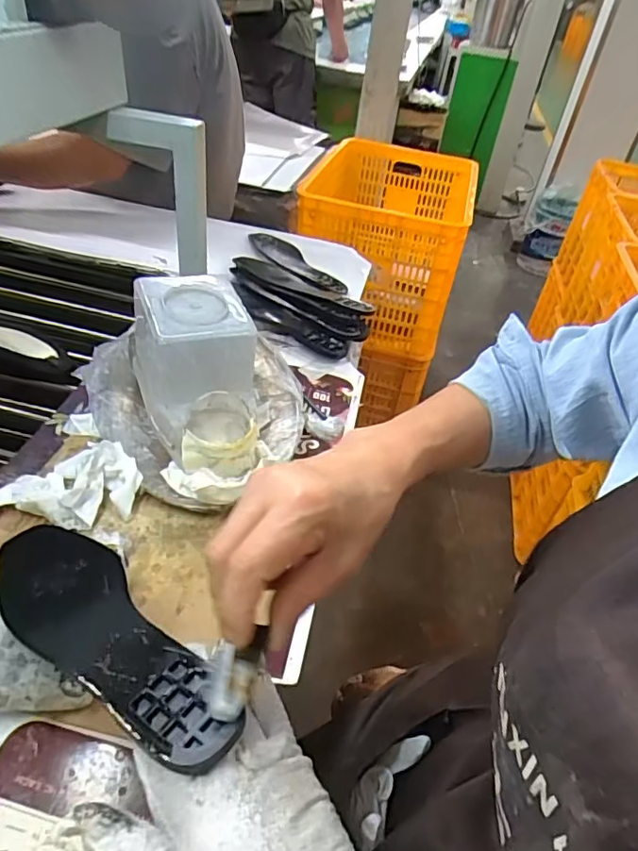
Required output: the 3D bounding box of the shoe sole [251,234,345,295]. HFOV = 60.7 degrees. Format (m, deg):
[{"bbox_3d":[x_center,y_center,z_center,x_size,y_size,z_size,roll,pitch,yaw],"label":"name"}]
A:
[{"bbox_3d":[-0.045,-0.286,0.947,0.075,0.016,0.259,-20,48,-29],"label":"shoe sole"}]

